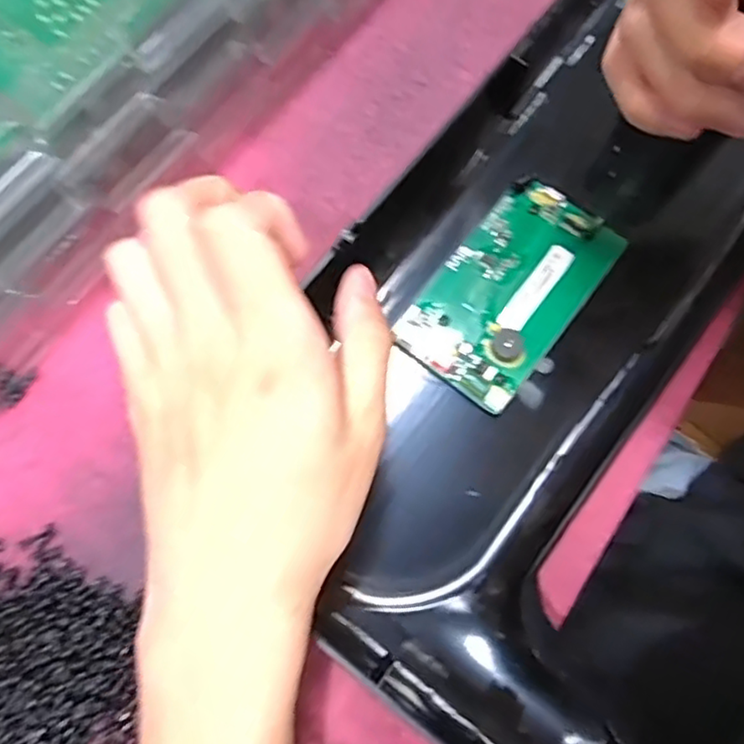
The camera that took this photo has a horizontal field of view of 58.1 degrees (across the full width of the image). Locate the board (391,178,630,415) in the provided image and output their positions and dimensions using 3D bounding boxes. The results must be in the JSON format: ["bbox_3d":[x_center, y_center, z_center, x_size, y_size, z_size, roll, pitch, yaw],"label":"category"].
[{"bbox_3d":[0.063,-0.039,0.308,0.061,0.008,0.105,37,76,10],"label":"board"}]

